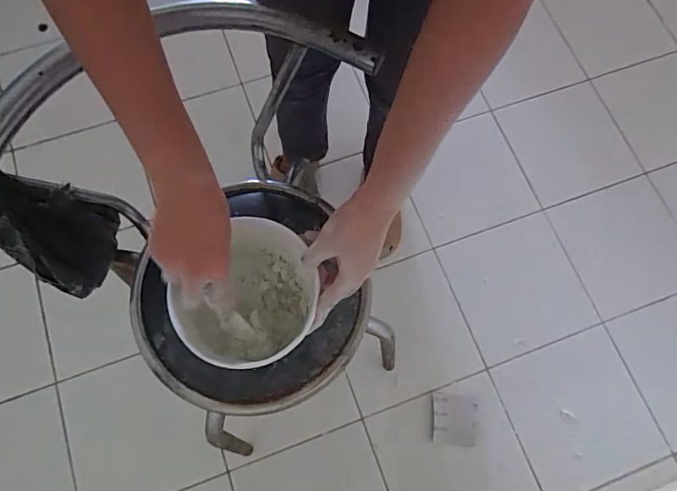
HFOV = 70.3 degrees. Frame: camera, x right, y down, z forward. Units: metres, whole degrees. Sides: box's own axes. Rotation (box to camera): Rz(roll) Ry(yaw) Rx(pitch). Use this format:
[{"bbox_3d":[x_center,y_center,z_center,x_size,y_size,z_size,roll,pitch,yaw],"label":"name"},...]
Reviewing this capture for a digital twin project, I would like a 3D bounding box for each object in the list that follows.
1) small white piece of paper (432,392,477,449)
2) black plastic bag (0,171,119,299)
[{"bbox_3d":[0.249,0.376,1.042,0.094,0.005,0.101,5,70,2],"label":"small white piece of paper"},{"bbox_3d":[-0.340,-0.020,0.564,0.061,0.252,0.116,43,76,11],"label":"black plastic bag"}]

